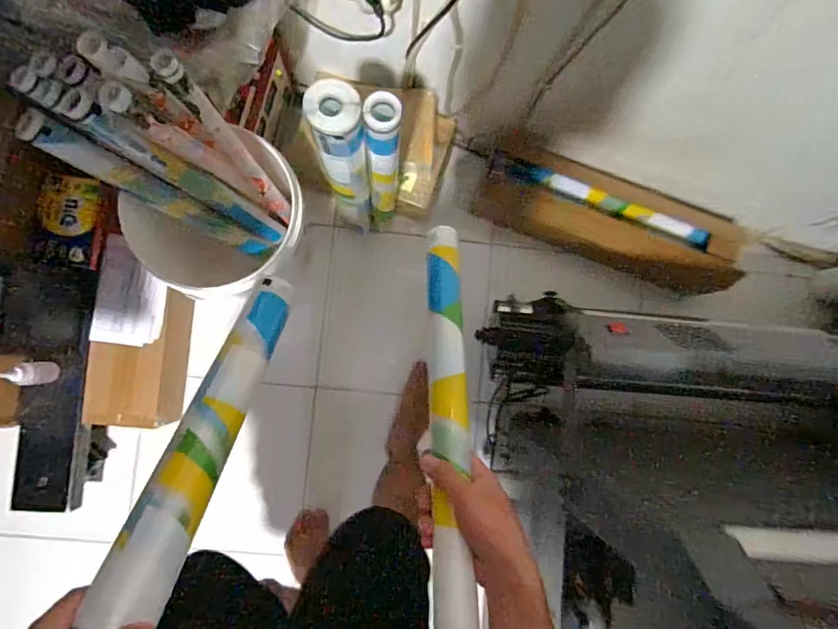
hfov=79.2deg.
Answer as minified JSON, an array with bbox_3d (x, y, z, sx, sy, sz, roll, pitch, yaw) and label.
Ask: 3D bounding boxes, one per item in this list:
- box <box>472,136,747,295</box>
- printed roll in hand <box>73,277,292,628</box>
[{"bbox_3d":[0.451,-0.232,1.234,0.631,0.175,0.189,23,85,-1],"label":"box"},{"bbox_3d":[-0.254,0.168,0.561,0.061,0.050,0.580,11,45,-2],"label":"printed roll in hand"}]

